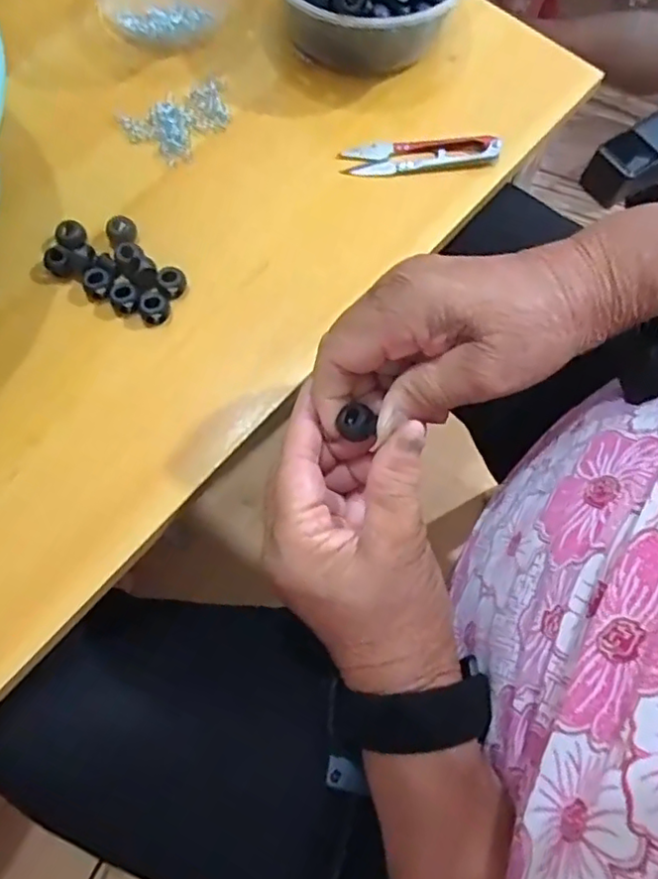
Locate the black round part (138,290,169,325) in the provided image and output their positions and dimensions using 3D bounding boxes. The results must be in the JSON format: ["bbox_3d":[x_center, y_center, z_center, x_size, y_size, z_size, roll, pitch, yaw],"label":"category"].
[{"bbox_3d":[-0.103,-0.078,0.368,0.017,0.011,0.017,0,71,-1],"label":"black round part"}]

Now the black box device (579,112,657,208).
[{"bbox_3d":[0.363,-0.327,0.733,0.142,0.049,0.060,-36,76,-12],"label":"black box device"}]

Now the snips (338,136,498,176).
[{"bbox_3d":[0.059,-0.184,0.408,0.101,0.010,0.023,-4,72,-2],"label":"snips"}]

